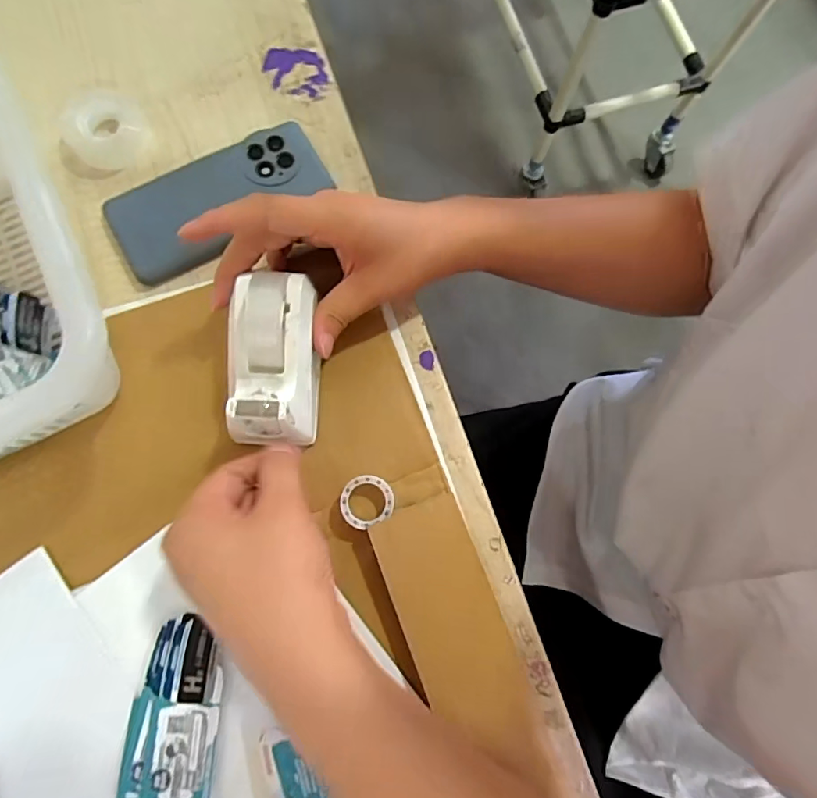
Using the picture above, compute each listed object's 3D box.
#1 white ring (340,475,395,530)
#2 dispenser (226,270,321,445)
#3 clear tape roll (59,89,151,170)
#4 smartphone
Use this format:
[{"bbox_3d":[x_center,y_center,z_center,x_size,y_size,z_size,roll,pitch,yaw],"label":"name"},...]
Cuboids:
[{"bbox_3d":[-0.028,0.069,0.334,0.036,0.015,0.035,0,76,0],"label":"white ring"},{"bbox_3d":[-0.085,-0.026,0.319,0.051,0.057,0.103,1,76,0],"label":"dispenser"},{"bbox_3d":[-0.236,-0.213,0.387,0.062,0.022,0.060,0,76,0],"label":"clear tape roll"},{"bbox_3d":[-0.145,-0.156,0.383,0.165,0.010,0.075,-32,78,-8],"label":"smartphone"}]

